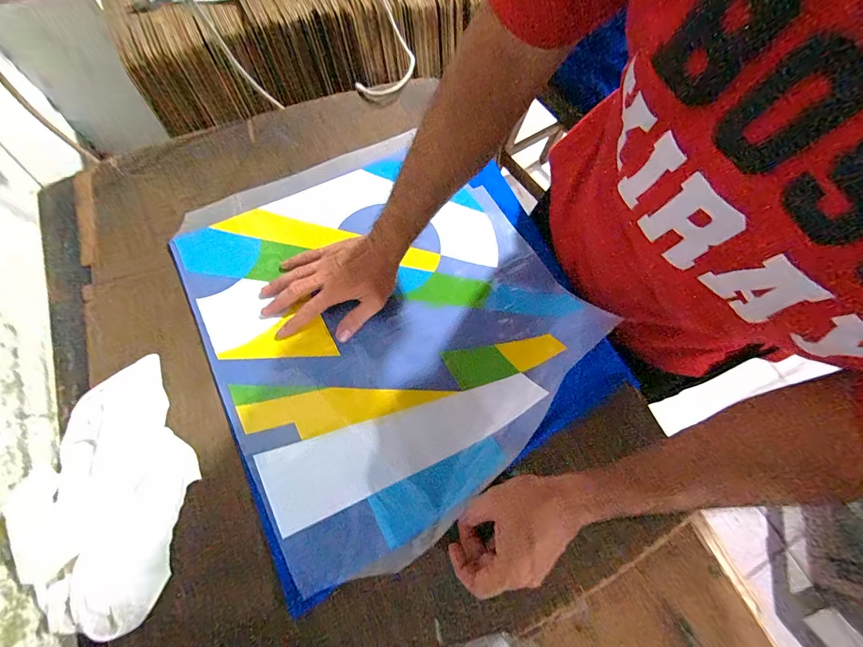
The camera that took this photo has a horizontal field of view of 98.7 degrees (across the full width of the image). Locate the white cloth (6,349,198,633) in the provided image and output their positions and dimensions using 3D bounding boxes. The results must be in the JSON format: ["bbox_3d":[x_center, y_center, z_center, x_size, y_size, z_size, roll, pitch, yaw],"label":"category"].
[{"bbox_3d":[-0.324,0.160,0.367,0.136,0.054,0.255,-27,71,-14],"label":"white cloth"}]

